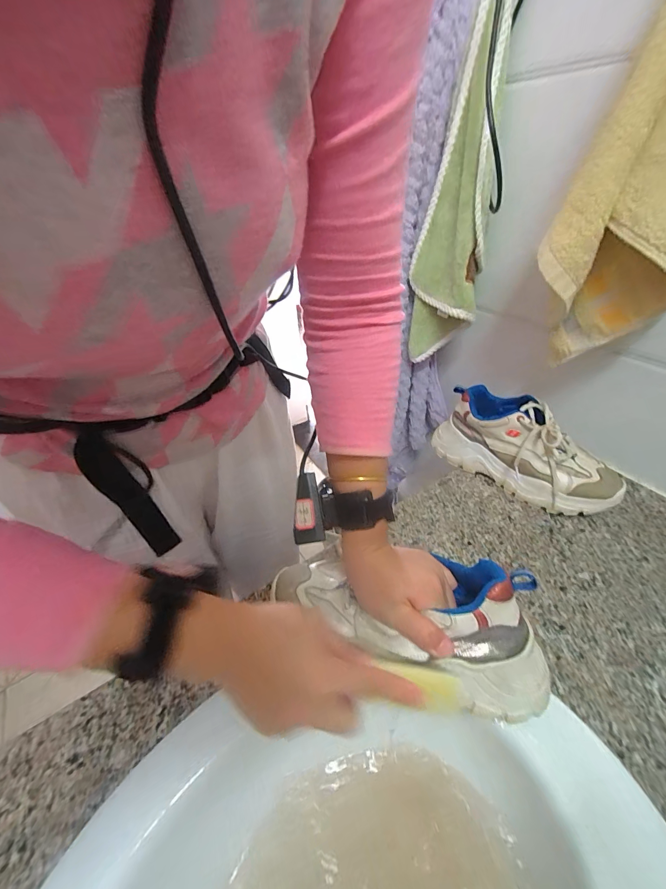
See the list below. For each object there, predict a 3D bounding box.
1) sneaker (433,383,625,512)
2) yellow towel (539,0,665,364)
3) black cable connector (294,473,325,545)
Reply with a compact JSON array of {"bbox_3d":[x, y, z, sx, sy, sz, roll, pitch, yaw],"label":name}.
[{"bbox_3d":[0.280,0.005,0.510,0.087,0.113,0.243,-33,48,-32],"label":"sneaker"},{"bbox_3d":[0.316,-0.290,0.323,0.148,0.415,0.110,21,45,26],"label":"yellow towel"},{"bbox_3d":[-0.025,0.063,0.345,0.029,0.010,0.067,-3,79,-1],"label":"black cable connector"}]

